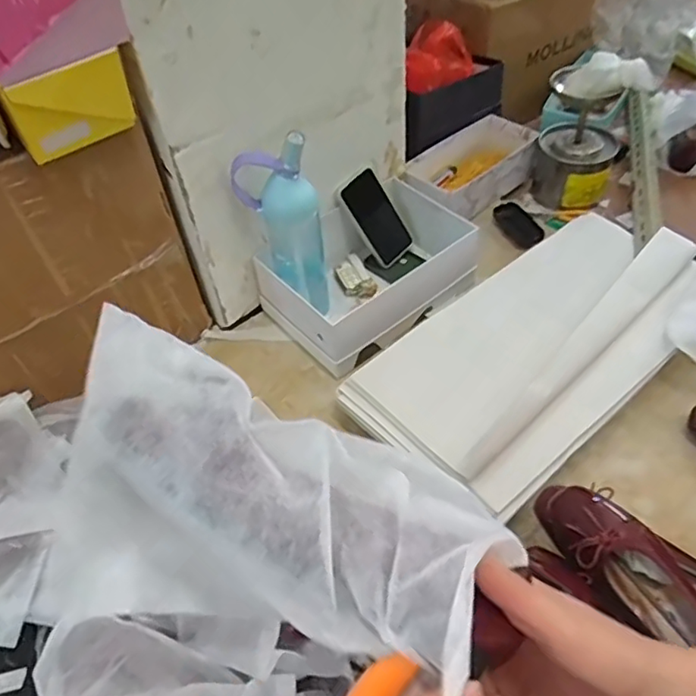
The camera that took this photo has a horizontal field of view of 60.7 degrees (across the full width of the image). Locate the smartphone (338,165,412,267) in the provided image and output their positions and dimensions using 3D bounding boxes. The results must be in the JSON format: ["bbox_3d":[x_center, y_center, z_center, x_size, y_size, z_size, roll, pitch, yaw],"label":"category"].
[{"bbox_3d":[0.046,-0.212,0.970,0.072,0.160,0.012,-37,29,-2],"label":"smartphone"}]

